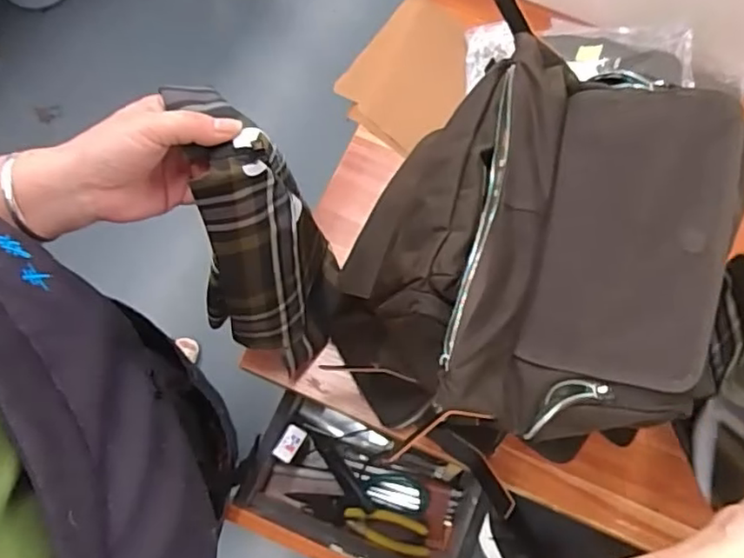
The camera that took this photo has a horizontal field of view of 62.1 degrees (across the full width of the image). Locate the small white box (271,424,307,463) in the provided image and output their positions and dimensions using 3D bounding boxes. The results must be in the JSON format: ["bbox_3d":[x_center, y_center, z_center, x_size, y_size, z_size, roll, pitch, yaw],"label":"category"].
[{"bbox_3d":[-0.096,0.193,0.723,0.026,0.009,0.042,38,78,-16],"label":"small white box"}]

